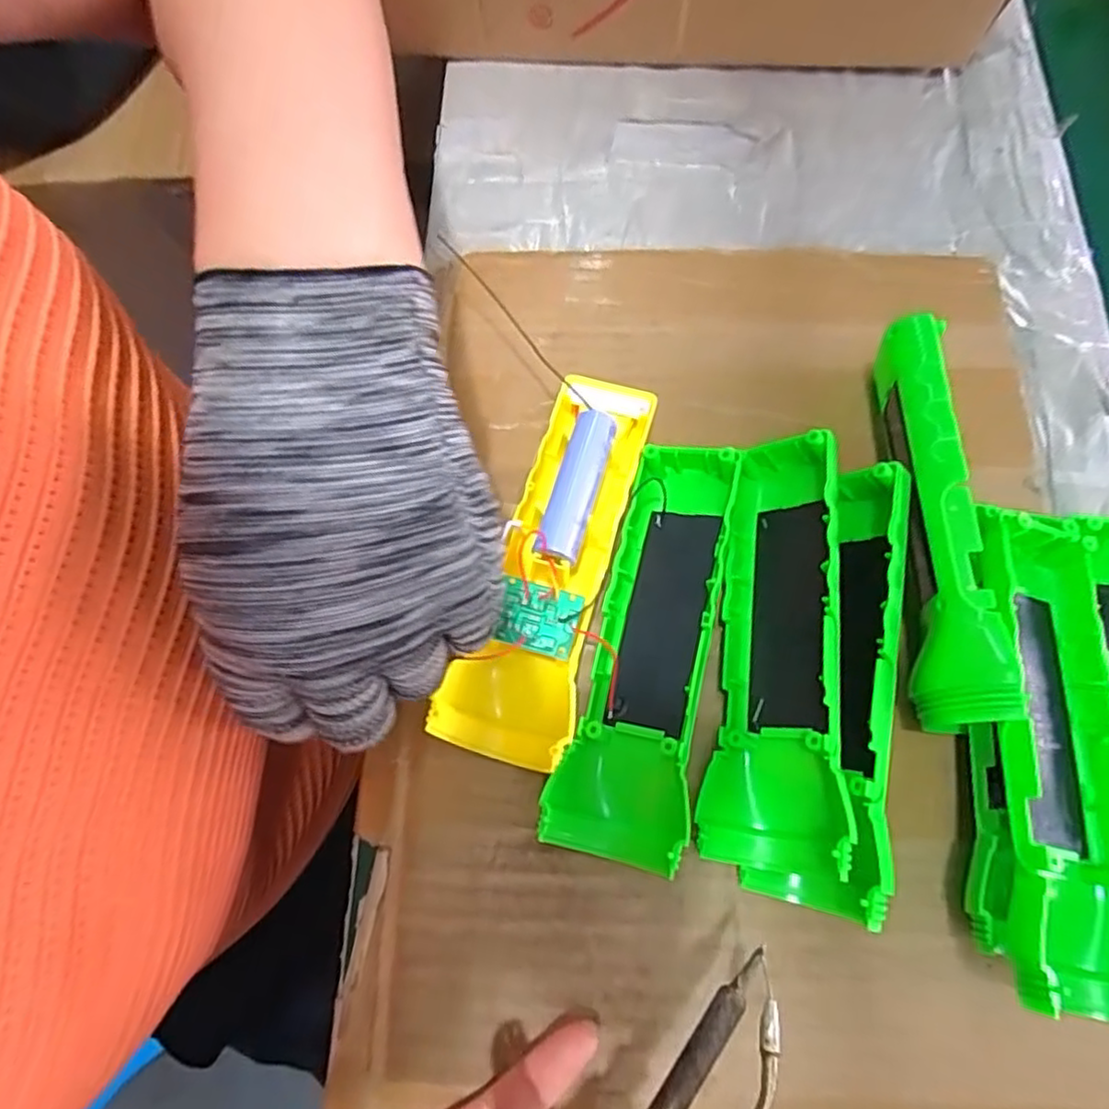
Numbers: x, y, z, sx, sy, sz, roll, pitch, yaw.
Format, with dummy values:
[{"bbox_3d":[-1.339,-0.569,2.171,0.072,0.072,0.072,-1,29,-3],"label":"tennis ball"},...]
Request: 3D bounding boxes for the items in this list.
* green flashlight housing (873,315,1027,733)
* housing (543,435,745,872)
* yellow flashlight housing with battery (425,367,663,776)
[{"bbox_3d":[0.145,-0.013,0.259,0.027,0.050,0.156,2,72,3],"label":"green flashlight housing"},{"bbox_3d":[0.040,0.033,0.257,0.048,0.029,0.160,15,73,7],"label":"housing"},{"bbox_3d":[0.001,-0.001,0.265,0.047,0.027,0.162,17,77,8],"label":"yellow flashlight housing with battery"}]

